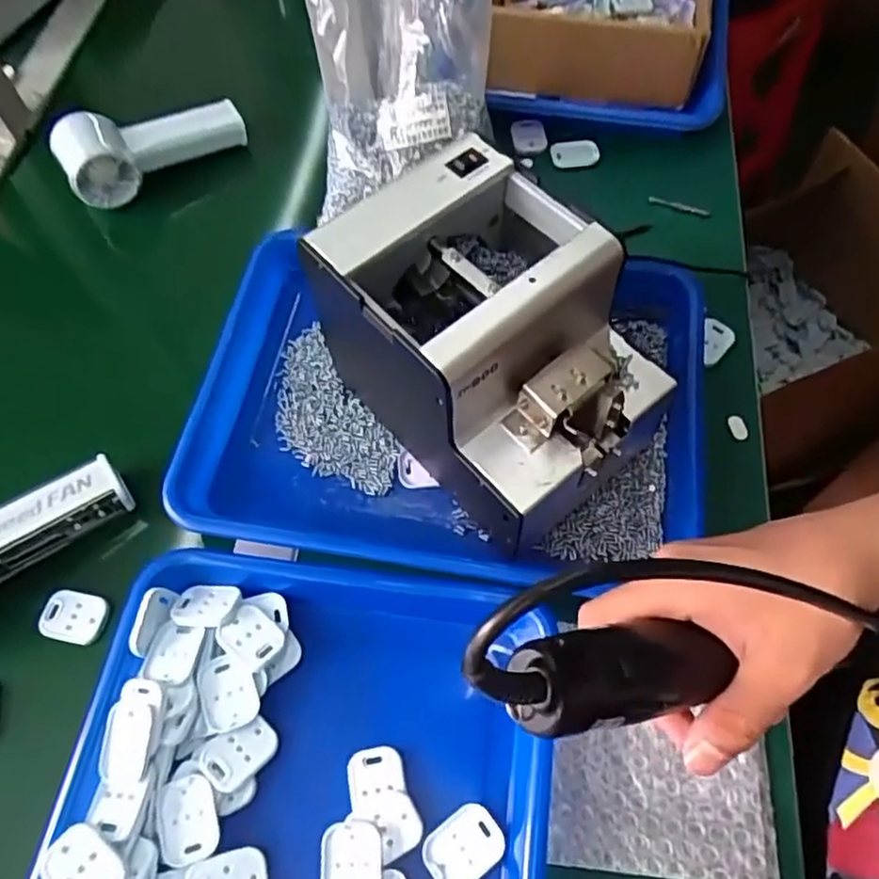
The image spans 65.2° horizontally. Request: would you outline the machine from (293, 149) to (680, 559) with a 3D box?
[{"bbox_3d":[0.032,-0.051,0.406,0.122,0.149,0.168,-38,66,-16],"label":"machine"}]

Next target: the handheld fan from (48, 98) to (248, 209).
[{"bbox_3d":[-0.239,-0.245,0.571,0.149,0.056,0.046,-19,63,-7],"label":"handheld fan"}]

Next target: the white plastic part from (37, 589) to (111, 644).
[{"bbox_3d":[-0.227,0.110,0.426,0.040,0.004,0.030,9,63,8],"label":"white plastic part"}]

